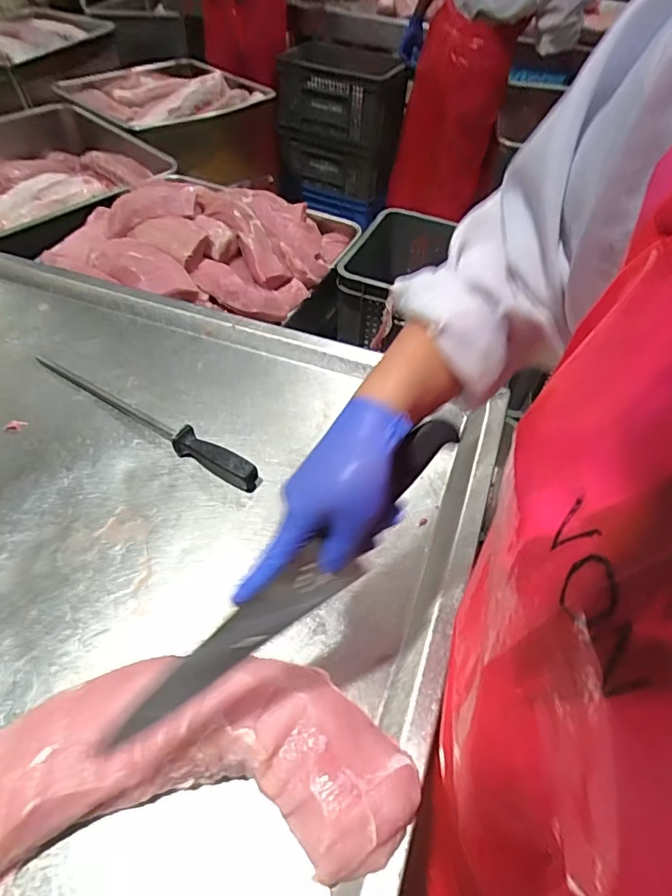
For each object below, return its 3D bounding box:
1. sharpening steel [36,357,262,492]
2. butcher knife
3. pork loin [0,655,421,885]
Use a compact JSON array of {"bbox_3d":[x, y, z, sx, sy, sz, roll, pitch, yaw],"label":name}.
[{"bbox_3d":[-0.268,-0.043,0.708,0.385,0.035,0.028,26,55,17],"label":"sharpening steel"},{"bbox_3d":[-0.028,0.106,0.395,0.335,0.033,0.039,-44,62,-3],"label":"butcher knife"},{"bbox_3d":[-0.159,0.277,0.449,0.430,0.061,0.168,-3,52,-5],"label":"pork loin"}]

